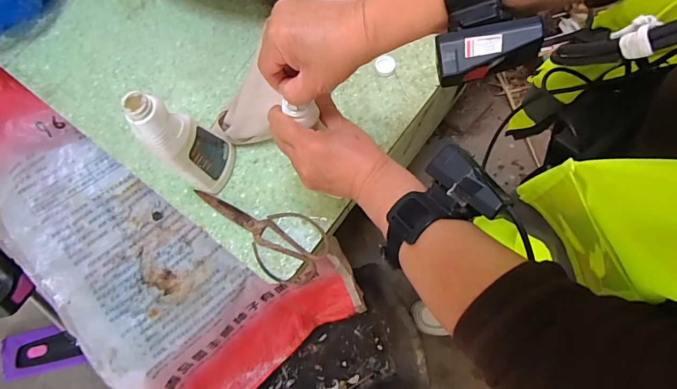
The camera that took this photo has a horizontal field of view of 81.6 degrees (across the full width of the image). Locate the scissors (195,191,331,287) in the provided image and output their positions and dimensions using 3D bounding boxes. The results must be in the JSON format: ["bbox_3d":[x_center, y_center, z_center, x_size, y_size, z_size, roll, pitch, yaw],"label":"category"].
[{"bbox_3d":[-0.108,0.043,0.549,0.199,0.015,0.093,36,79,12],"label":"scissors"}]

